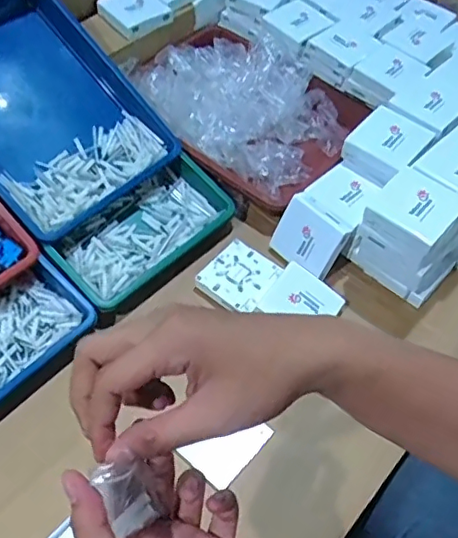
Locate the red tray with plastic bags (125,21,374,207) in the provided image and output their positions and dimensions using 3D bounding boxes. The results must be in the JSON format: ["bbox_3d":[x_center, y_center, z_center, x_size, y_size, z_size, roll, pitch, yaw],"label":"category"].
[{"bbox_3d":[0.024,-0.249,0.853,0.241,0.088,0.331,-37,65,-26],"label":"red tray with plastic bags"}]

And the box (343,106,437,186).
[{"bbox_3d":[0.208,-0.160,0.732,0.089,0.044,0.097,40,61,22],"label":"box"}]

